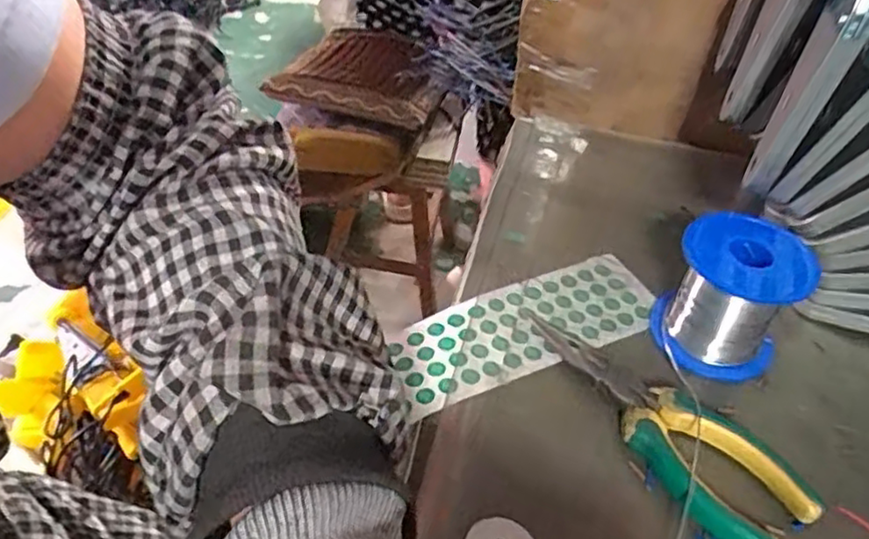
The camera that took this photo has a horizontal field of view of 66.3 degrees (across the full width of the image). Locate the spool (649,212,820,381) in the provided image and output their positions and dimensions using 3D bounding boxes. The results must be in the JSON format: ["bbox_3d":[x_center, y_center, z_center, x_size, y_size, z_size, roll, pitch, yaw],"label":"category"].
[{"bbox_3d":[0.158,0.012,0.353,0.062,0.068,0.062,27,46,22],"label":"spool"}]

